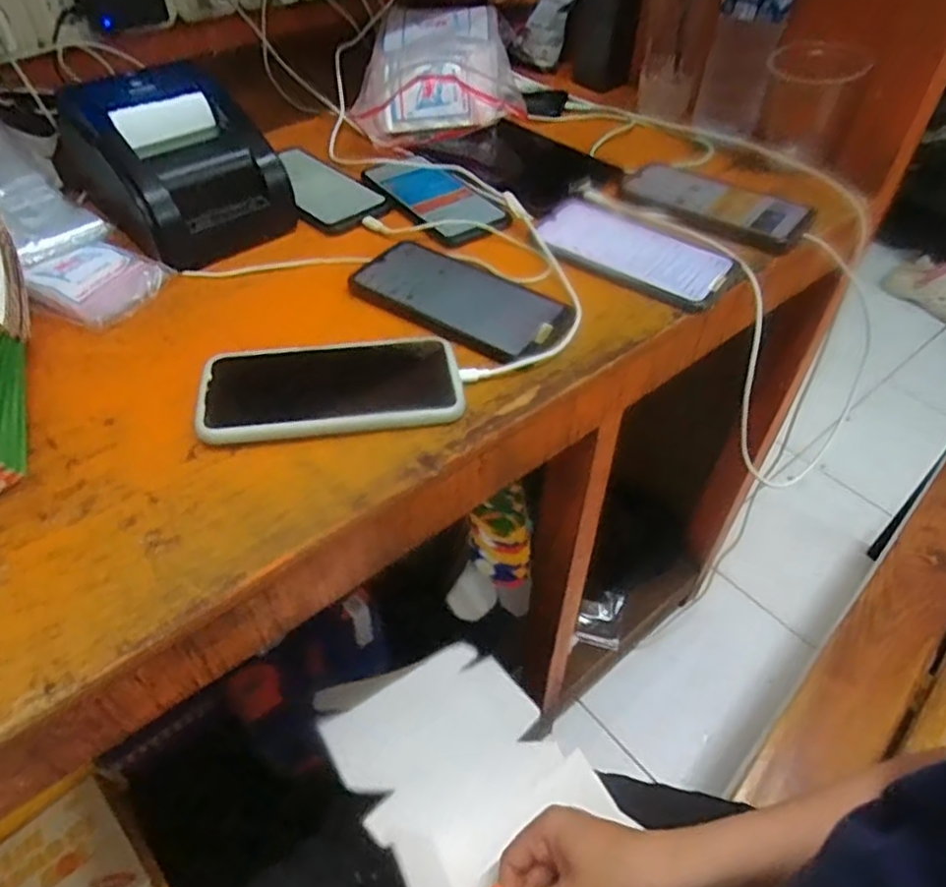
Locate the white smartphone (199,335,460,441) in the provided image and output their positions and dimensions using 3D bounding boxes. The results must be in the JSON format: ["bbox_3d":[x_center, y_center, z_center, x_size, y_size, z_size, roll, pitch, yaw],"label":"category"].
[{"bbox_3d":[-0.093,-0.037,0.445,0.168,0.012,0.080,-5,49,-6],"label":"white smartphone"}]

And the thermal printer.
[{"bbox_3d":[-0.268,-0.255,0.580,0.137,0.097,0.198,-31,56,-25],"label":"thermal printer"}]

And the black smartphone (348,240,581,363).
[{"bbox_3d":[-0.009,-0.115,0.516,0.172,0.009,0.081,27,53,21],"label":"black smartphone"}]

